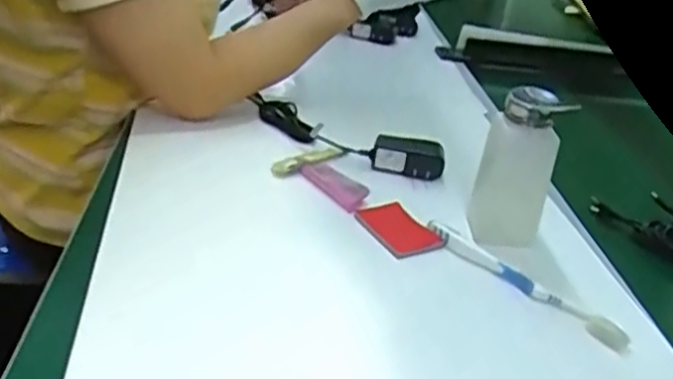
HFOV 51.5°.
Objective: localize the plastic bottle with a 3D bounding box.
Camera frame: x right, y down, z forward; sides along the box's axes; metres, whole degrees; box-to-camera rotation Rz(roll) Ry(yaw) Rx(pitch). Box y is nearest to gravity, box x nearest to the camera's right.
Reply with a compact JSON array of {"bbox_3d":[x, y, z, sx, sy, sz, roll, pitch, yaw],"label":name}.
[{"bbox_3d":[0.154,-0.018,0.599,0.055,0.132,0.039,4,28,-6],"label":"plastic bottle"}]

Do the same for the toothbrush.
[{"bbox_3d":[0.146,0.072,0.559,0.023,0.012,0.186,-19,37,-41],"label":"toothbrush"}]

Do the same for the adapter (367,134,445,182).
[{"bbox_3d":[0.074,-0.033,0.718,0.074,0.032,0.039,14,28,12],"label":"adapter"}]

